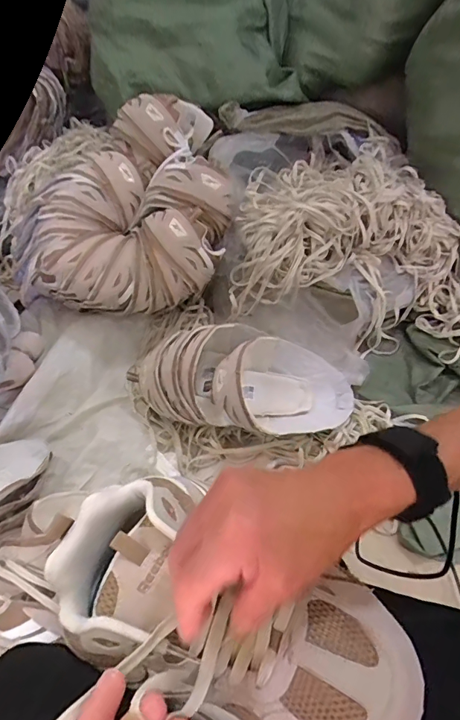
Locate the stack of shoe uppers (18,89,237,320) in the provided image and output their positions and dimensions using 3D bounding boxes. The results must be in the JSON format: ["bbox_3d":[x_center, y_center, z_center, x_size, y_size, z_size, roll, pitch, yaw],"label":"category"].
[{"bbox_3d":[-0.189,-0.309,0.788,0.383,0.203,0.395,6,55,2],"label":"stack of shoe uppers"}]

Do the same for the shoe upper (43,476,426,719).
[{"bbox_3d":[-0.003,0.159,0.264,0.235,0.075,0.113,23,57,14],"label":"shoe upper"}]

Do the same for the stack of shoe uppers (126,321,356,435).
[{"bbox_3d":[0.019,0.035,0.694,0.383,0.108,0.168,10,55,5],"label":"stack of shoe uppers"}]

